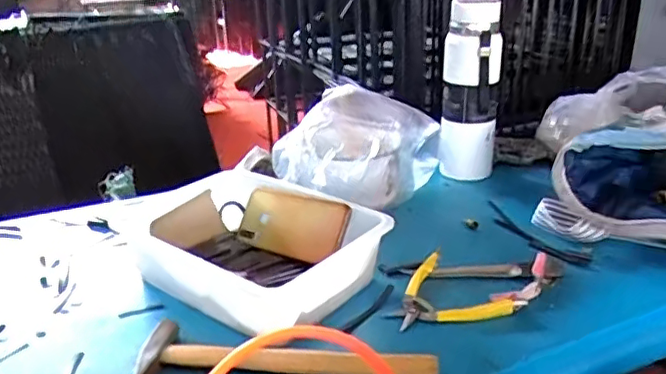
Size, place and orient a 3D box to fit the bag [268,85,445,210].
[{"bbox_3d":[0.007,-0.055,0.903,0.216,0.144,0.225,15,29,34],"label":"bag"}]

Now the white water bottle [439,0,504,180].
[{"bbox_3d":[0.225,-0.153,0.986,0.090,0.286,0.091,2,23,11],"label":"white water bottle"}]

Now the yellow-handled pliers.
[{"bbox_3d":[0.121,0.109,0.672,0.137,0.007,0.125,-7,24,-9],"label":"yellow-handled pliers"}]

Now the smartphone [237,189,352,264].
[{"bbox_3d":[-0.054,0.045,0.749,0.162,0.076,0.011,11,-16,39],"label":"smartphone"}]

